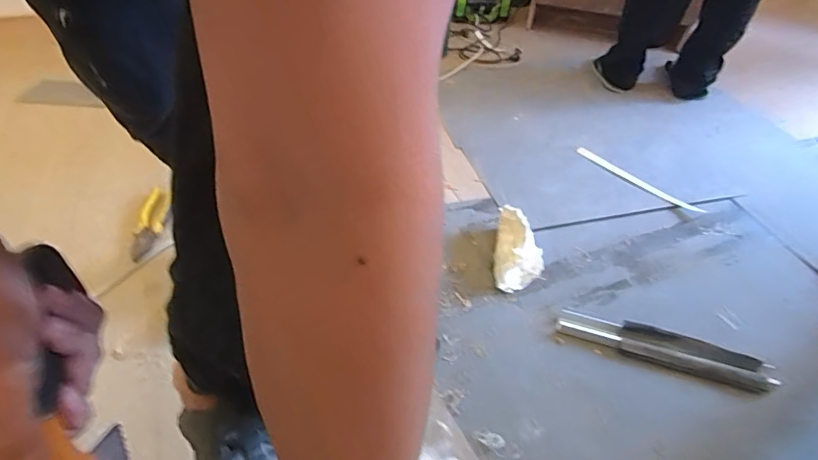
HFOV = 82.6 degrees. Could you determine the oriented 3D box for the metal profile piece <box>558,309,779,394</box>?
[{"bbox_3d":[0.429,0.202,0.803,0.331,0.032,0.065,15,45,13],"label":"metal profile piece"}]

